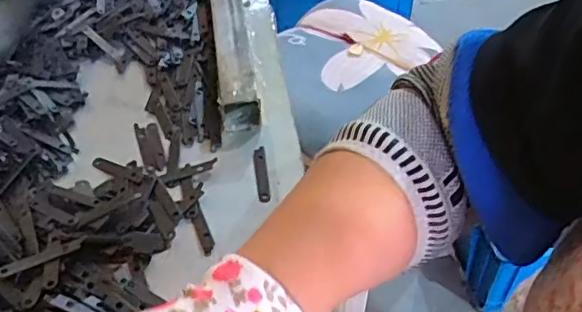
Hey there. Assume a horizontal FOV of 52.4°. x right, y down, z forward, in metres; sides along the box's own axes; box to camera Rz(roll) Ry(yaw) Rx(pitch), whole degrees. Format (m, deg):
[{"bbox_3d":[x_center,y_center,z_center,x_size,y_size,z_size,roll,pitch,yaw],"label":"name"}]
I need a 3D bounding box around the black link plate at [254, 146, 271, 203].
[{"bbox_3d":[-0.021,0.013,0.432,0.009,0.004,0.051,-3,46,-6],"label":"black link plate"}]

